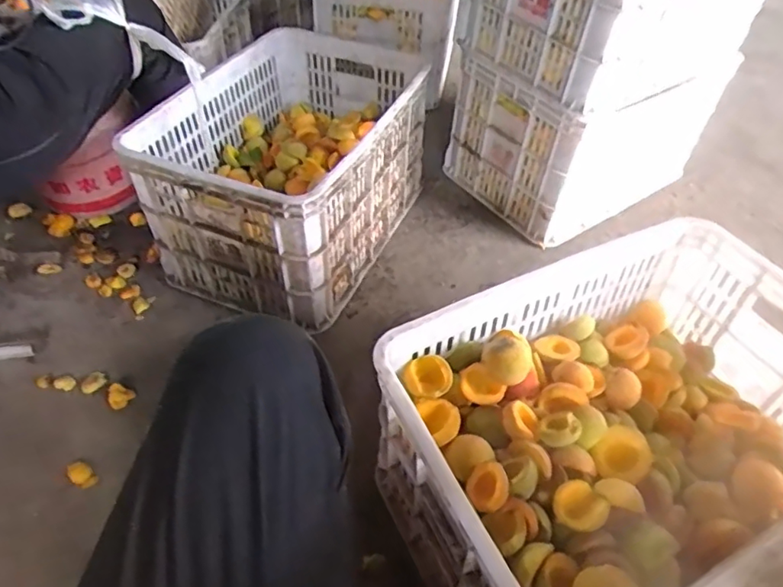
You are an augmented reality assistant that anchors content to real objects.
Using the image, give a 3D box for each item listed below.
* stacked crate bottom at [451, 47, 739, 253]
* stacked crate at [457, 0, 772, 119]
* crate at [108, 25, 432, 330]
[{"bbox_3d":[0.390,-0.352,1.154,0.436,0.264,0.316,-25,53,-23],"label":"stacked crate bottom"},{"bbox_3d":[0.391,-0.536,0.945,0.434,0.268,0.318,-25,53,-23],"label":"stacked crate"},{"bbox_3d":[-0.164,-0.249,1.026,0.347,0.264,0.541,20,50,15],"label":"crate"}]

